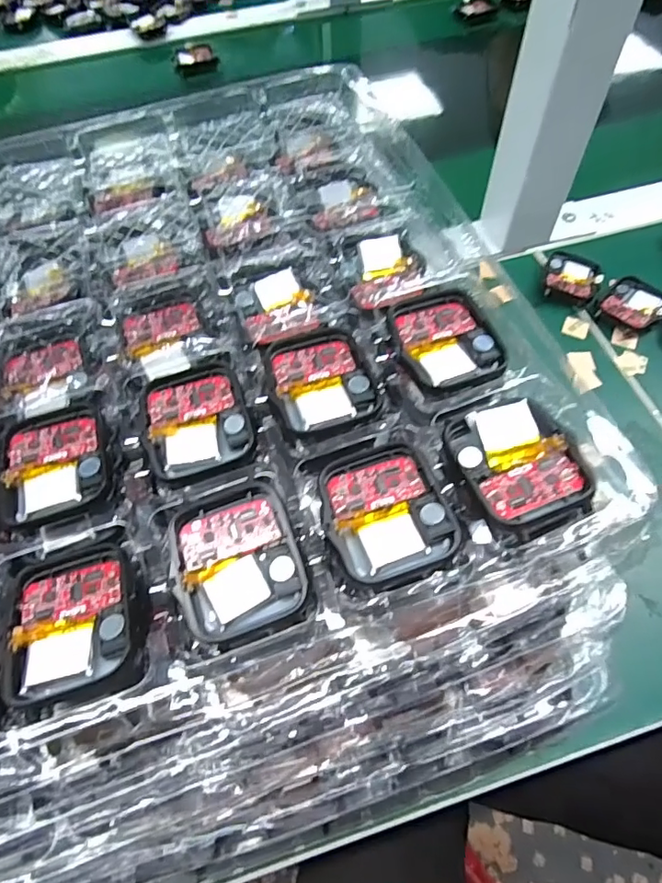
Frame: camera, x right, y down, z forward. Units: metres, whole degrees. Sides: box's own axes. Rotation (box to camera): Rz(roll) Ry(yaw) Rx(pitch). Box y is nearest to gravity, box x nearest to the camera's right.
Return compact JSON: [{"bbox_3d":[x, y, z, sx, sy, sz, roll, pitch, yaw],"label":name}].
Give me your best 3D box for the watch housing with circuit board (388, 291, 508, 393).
[{"bbox_3d":[0.043,-0.039,0.199,0.036,0.006,0.043,-15,61,-6],"label":"watch housing with circuit board"}]

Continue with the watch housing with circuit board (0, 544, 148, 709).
[{"bbox_3d":[-0.078,0.054,0.157,0.040,0.010,0.048,-20,62,-9],"label":"watch housing with circuit board"}]

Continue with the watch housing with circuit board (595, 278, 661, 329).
[{"bbox_3d":[0.209,-0.094,0.358,0.039,0.011,0.043,32,66,18],"label":"watch housing with circuit board"}]

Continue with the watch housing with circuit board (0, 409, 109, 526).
[{"bbox_3d":[-0.098,0.007,0.185,0.036,0.005,0.039,-15,61,-7],"label":"watch housing with circuit board"}]

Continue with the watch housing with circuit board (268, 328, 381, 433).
[{"bbox_3d":[-0.004,-0.023,0.195,0.036,0.006,0.042,-17,61,-7],"label":"watch housing with circuit board"}]

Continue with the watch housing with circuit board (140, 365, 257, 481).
[{"bbox_3d":[-0.049,-0.008,0.190,0.035,0.006,0.041,-16,61,-7],"label":"watch housing with circuit board"}]

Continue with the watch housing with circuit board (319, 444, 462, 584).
[{"bbox_3d":[0.017,0.021,0.167,0.037,0.008,0.042,-17,61,-8],"label":"watch housing with circuit board"}]

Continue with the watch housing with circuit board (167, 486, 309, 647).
[{"bbox_3d":[-0.029,0.036,0.160,0.037,0.010,0.042,-17,61,-7],"label":"watch housing with circuit board"}]

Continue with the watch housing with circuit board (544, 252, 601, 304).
[{"bbox_3d":[0.172,-0.117,0.373,0.035,0.011,0.047,19,63,12],"label":"watch housing with circuit board"}]

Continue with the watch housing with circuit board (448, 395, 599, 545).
[{"bbox_3d":[0.061,0.007,0.168,0.036,0.005,0.045,-19,62,-9],"label":"watch housing with circuit board"}]

